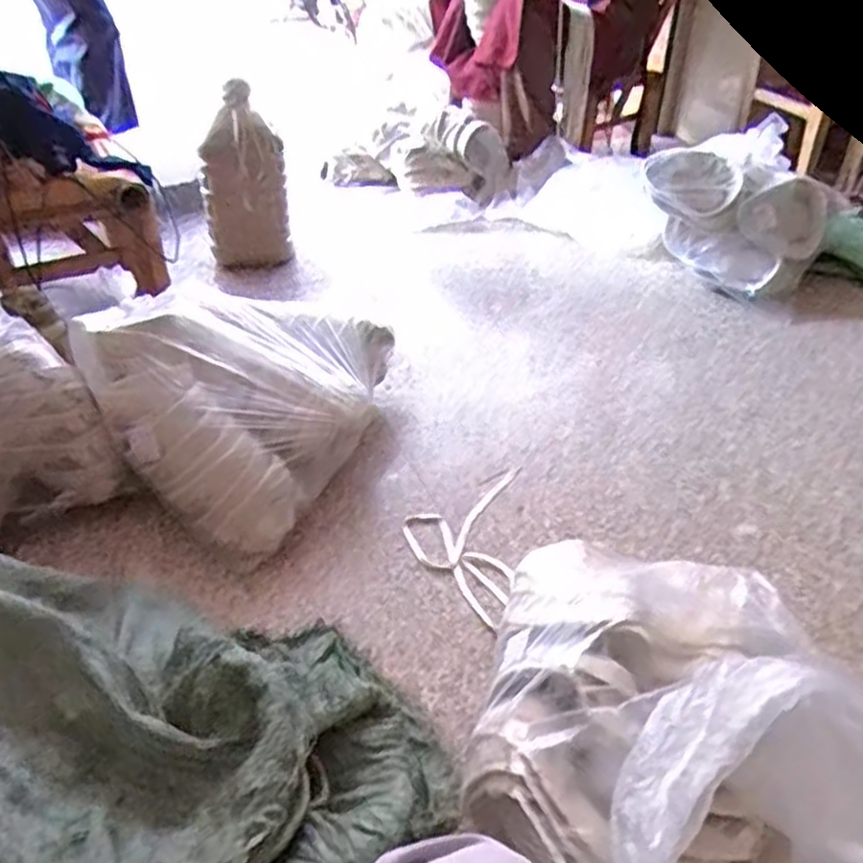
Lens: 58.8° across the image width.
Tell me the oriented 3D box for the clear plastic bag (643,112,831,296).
[{"bbox_3d":[0.689,-0.494,1.718,0.368,0.281,0.239,29,48,31],"label":"clear plastic bag"}]

